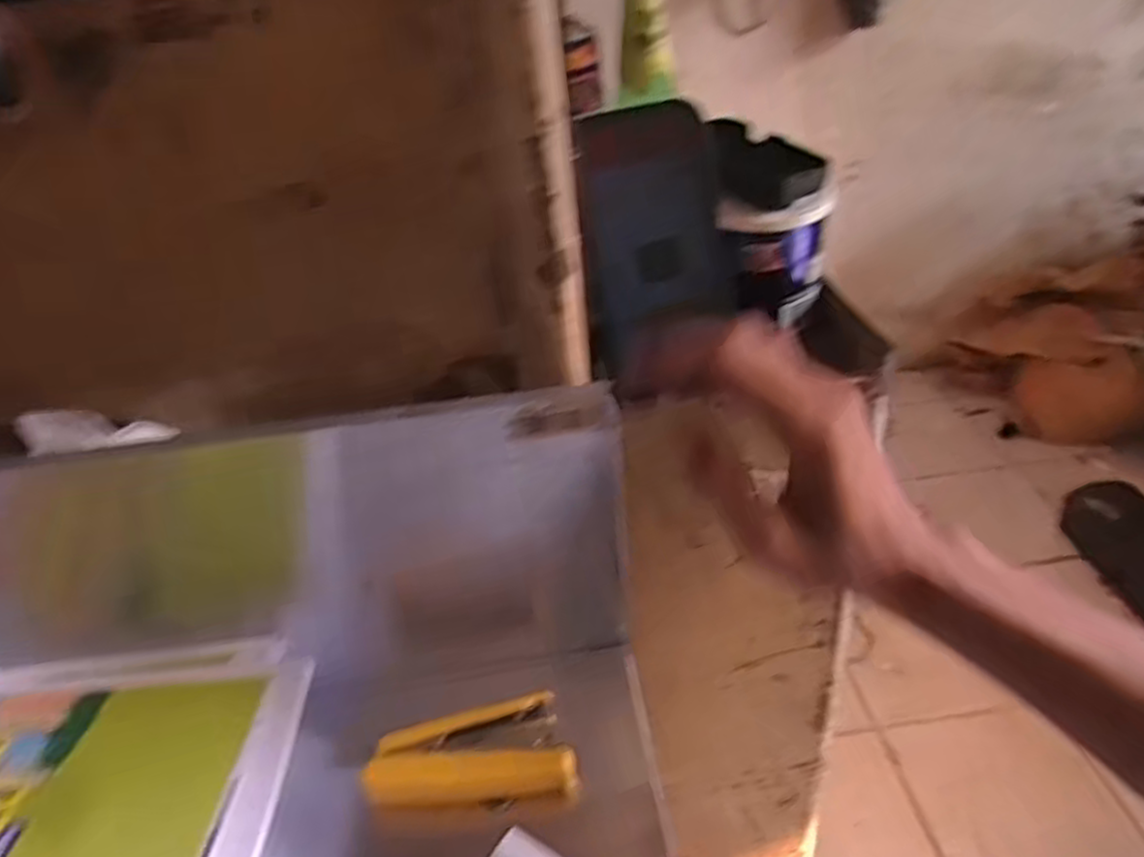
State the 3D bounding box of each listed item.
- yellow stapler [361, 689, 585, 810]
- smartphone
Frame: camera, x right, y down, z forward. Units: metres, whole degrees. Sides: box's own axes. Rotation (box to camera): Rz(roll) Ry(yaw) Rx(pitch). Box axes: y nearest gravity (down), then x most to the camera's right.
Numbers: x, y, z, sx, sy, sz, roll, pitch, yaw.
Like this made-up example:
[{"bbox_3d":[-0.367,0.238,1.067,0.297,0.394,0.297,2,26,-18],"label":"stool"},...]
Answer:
[{"bbox_3d":[-0.050,0.165,0.389,0.098,0.020,0.047,-9,35,-3],"label":"yellow stapler"},{"bbox_3d":[0.049,-0.111,0.461,0.089,0.153,0.014,-15,14,-4],"label":"smartphone"}]

